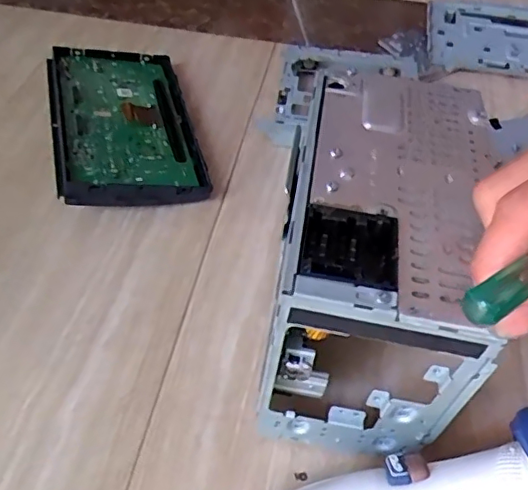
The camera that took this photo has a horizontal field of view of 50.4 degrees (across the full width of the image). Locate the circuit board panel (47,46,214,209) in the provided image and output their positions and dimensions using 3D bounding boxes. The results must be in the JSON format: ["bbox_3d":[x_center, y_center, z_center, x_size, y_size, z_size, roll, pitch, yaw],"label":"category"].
[{"bbox_3d":[-0.128,-0.113,0.514,0.123,0.021,0.195,0,52,-25],"label":"circuit board panel"}]

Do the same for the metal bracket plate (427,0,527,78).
[{"bbox_3d":[0.300,-0.248,0.677,0.202,0.032,0.133,8,50,3],"label":"metal bracket plate"}]

